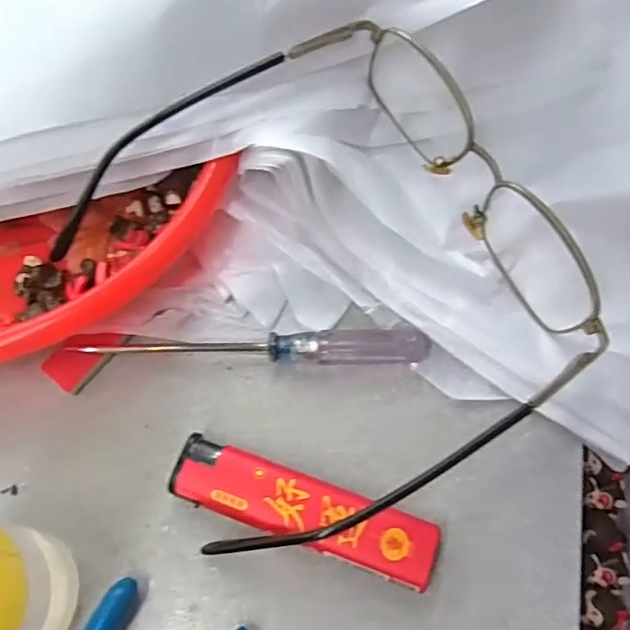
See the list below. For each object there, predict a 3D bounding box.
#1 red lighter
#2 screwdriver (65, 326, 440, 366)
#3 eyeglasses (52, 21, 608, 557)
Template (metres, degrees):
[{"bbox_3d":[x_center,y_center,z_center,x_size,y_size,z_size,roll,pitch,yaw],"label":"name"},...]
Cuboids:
[{"bbox_3d":[-0.004,0.057,0.166,0.078,0.011,0.019,17,68,11],"label":"red lighter"},{"bbox_3d":[-0.022,0.011,0.190,0.119,0.012,0.012,-2,65,2],"label":"screwdriver"},{"bbox_3d":[0.003,-0.015,0.178,0.140,0.037,0.140,-30,67,-11],"label":"eyeglasses"}]

